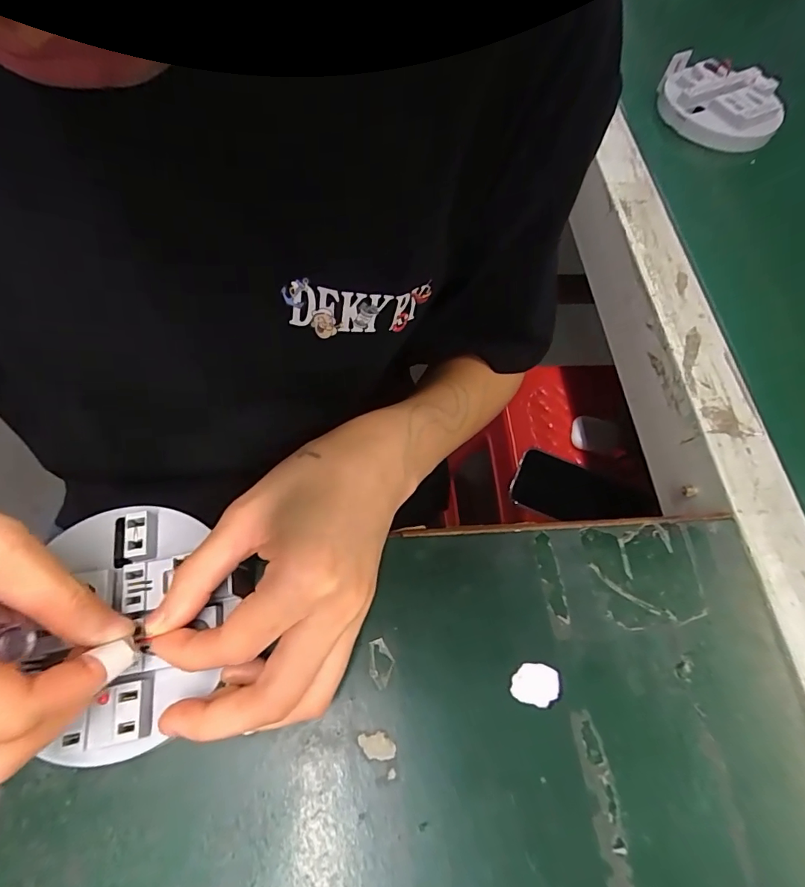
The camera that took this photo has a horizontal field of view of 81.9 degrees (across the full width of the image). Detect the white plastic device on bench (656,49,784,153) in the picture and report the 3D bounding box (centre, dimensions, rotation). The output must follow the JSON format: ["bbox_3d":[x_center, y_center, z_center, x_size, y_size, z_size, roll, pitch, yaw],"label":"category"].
[{"bbox_3d":[0.277,-0.299,0.405,0.098,0.020,0.093,18,64,6],"label":"white plastic device on bench"}]

